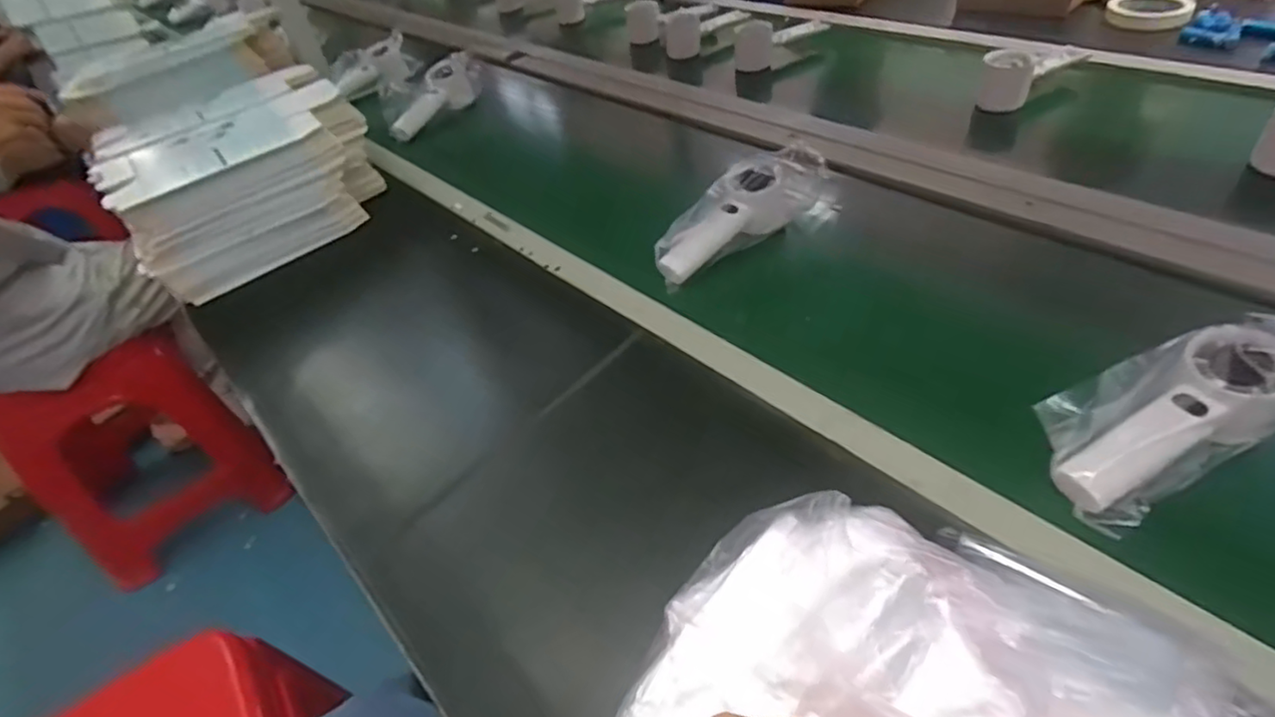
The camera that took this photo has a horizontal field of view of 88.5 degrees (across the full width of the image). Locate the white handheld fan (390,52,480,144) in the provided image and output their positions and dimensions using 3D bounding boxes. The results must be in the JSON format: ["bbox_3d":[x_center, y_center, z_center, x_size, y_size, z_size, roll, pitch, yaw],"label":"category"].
[{"bbox_3d":[-0.320,-0.410,1.045,0.046,0.063,0.189,24,69,30],"label":"white handheld fan"}]

